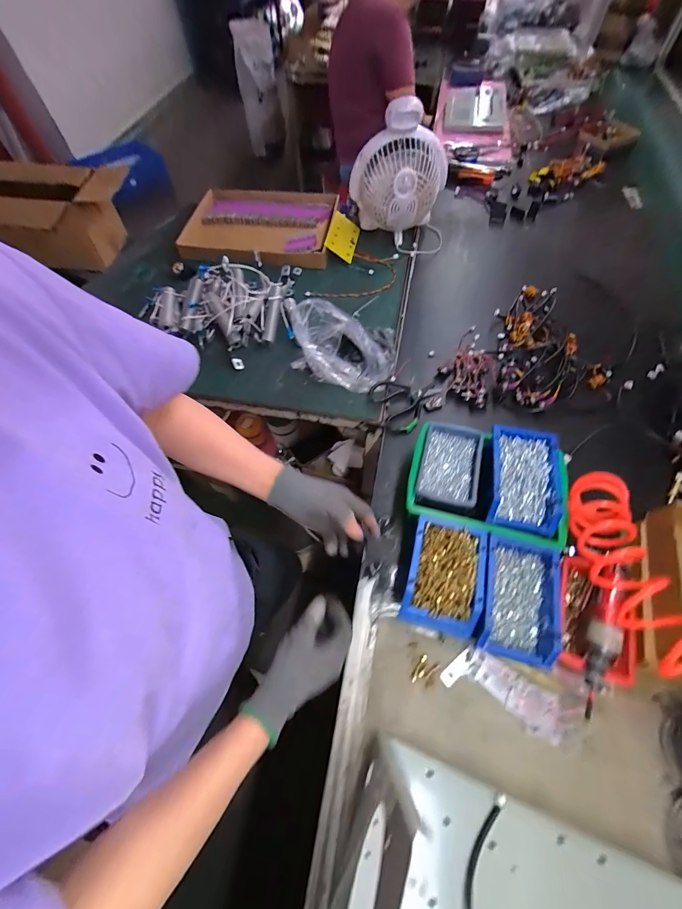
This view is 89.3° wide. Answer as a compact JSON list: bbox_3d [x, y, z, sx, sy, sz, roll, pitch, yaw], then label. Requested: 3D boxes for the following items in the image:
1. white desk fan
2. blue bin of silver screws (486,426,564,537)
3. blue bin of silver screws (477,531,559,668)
[{"bbox_3d":[0.147,-0.707,0.899,0.254,0.266,0.166,5,62,4],"label":"white desk fan"},{"bbox_3d":[0.288,0.036,0.549,0.106,0.051,0.163,8,62,6],"label":"blue bin of silver screws"},{"bbox_3d":[0.262,0.217,0.517,0.107,0.070,0.160,13,62,9],"label":"blue bin of silver screws"}]

